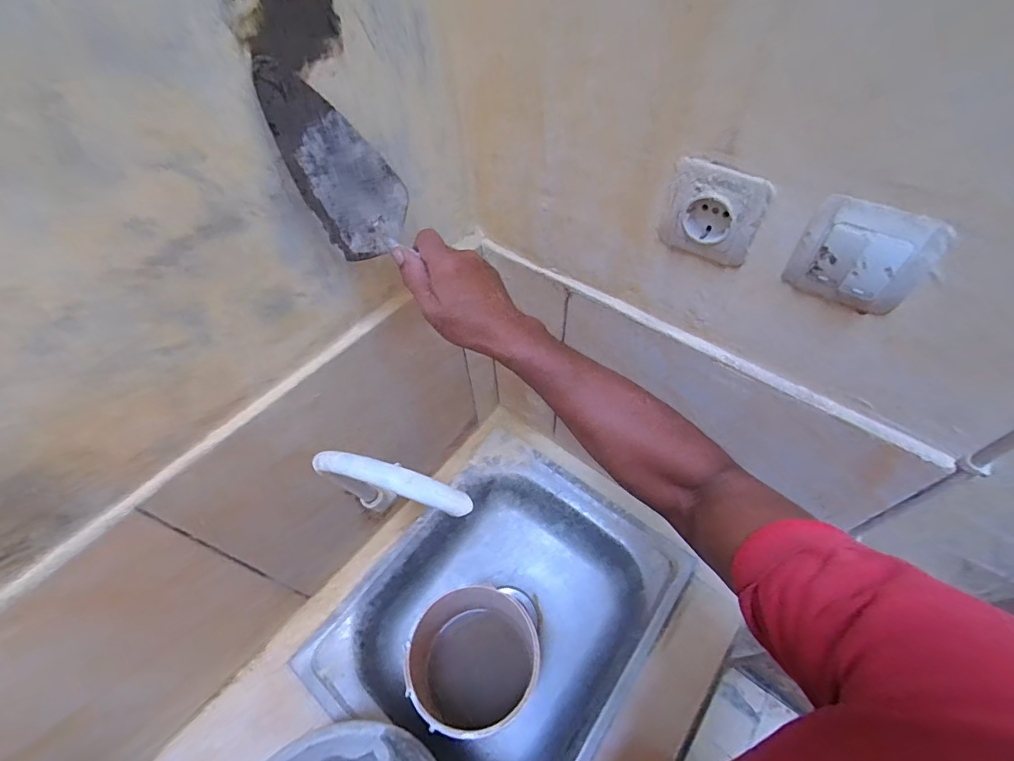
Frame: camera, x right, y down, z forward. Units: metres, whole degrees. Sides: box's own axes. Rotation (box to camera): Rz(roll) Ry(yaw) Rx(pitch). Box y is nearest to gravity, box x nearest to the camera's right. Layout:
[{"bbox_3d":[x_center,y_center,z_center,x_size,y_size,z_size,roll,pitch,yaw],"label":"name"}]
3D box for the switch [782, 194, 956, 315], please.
[{"bbox_3d":[0.258,-0.088,0.330,0.079,0.080,0.013,32,61,23],"label":"switch"}]

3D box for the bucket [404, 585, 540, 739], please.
[{"bbox_3d":[-0.045,0.423,0.668,0.183,0.172,0.167,-1,53,2],"label":"bucket"}]

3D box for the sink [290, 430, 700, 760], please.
[{"bbox_3d":[-0.011,0.384,0.746,0.401,0.152,0.484,34,62,24],"label":"sink"}]

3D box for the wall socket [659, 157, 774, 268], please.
[{"bbox_3d":[0.178,-0.144,0.386,0.077,0.083,0.019,36,62,25],"label":"wall socket"}]

